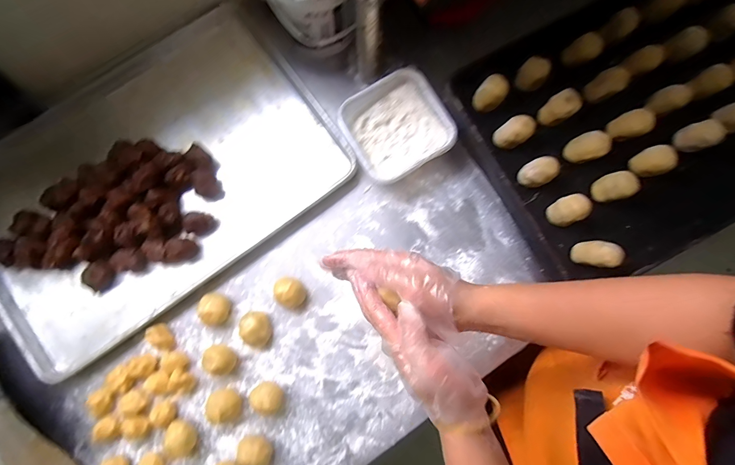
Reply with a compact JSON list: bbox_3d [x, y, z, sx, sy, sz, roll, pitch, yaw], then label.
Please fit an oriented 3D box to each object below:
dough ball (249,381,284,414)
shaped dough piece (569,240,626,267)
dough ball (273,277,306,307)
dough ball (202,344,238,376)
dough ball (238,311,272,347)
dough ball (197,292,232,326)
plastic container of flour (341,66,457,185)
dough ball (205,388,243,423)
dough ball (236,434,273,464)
[{"bbox_3d":[-0.153,0.253,0.549,0.046,0.039,0.045,10,80,2],"label":"dough ball"},{"bbox_3d":[0.329,0.031,0.510,0.050,0.057,0.041,-6,82,-2],"label":"shaped dough piece"},{"bbox_3d":[-0.127,0.096,0.582,0.048,0.037,0.055,-40,82,-7],"label":"dough ball"},{"bbox_3d":[-0.232,0.197,0.556,0.047,0.044,0.039,17,80,3],"label":"dough ball"},{"bbox_3d":[-0.179,0.154,0.569,0.042,0.034,0.055,-4,80,-1],"label":"dough ball"},{"bbox_3d":[-0.248,0.123,0.575,0.048,0.036,0.051,13,80,2],"label":"dough ball"},{"bbox_3d":[0.046,-0.174,0.611,0.162,0.063,0.162,-30,81,-5],"label":"plastic container of flour"},{"bbox_3d":[-0.219,0.263,0.547,0.046,0.046,0.045,0,80,0],"label":"dough ball"},{"bbox_3d":[-0.170,0.333,0.535,0.053,0.044,0.043,37,82,6],"label":"dough ball"}]

